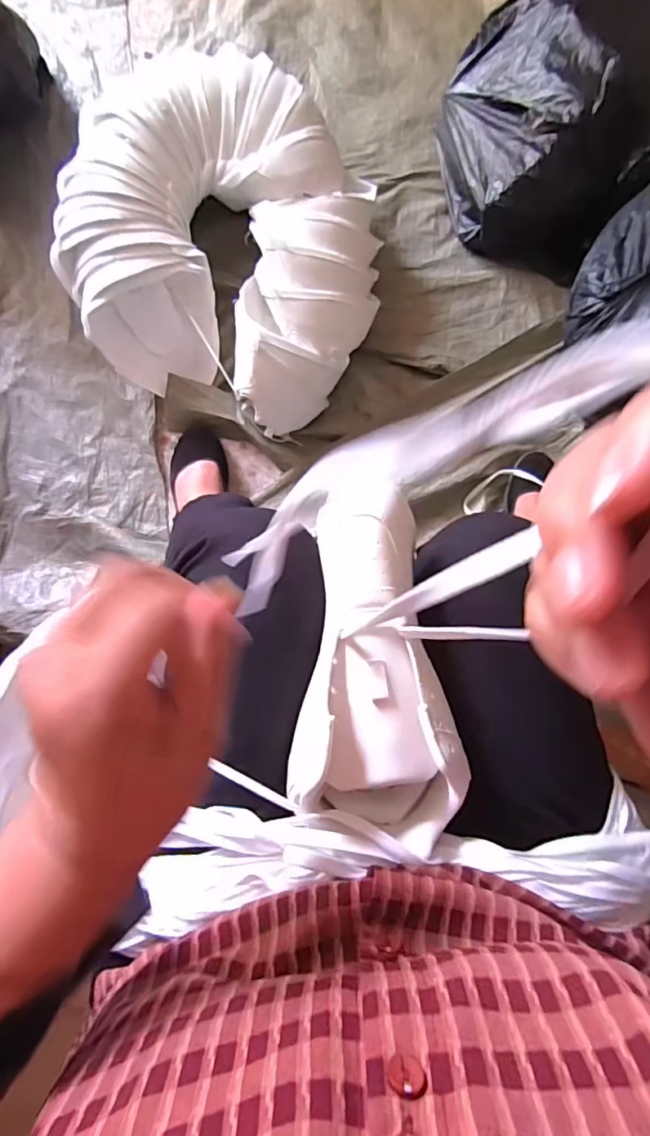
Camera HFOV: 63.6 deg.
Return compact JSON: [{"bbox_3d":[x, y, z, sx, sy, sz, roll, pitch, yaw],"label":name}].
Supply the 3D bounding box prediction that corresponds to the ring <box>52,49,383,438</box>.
[{"bbox_3d":[-0.155,-0.487,0.783,0.448,0.145,0.438,0,85,2],"label":"ring"}]

